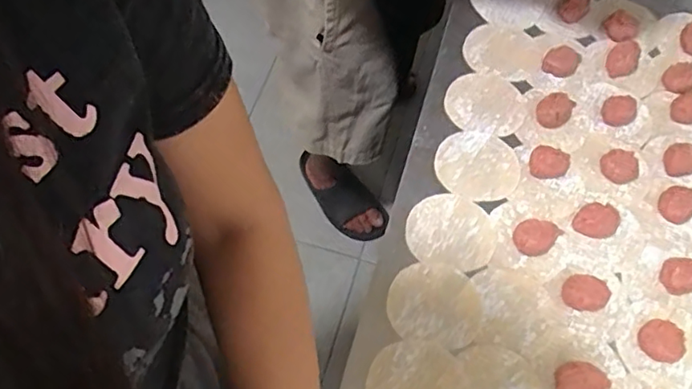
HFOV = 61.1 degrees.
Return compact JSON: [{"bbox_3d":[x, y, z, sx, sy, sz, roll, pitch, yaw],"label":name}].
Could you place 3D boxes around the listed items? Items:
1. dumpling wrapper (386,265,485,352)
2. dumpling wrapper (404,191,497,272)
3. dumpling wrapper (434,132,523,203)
[{"bbox_3d":[0.081,0.100,0.532,0.083,0.004,0.071,13,63,4],"label":"dumpling wrapper"},{"bbox_3d":[0.102,0.036,0.566,0.085,0.005,0.073,16,66,5],"label":"dumpling wrapper"},{"bbox_3d":[0.137,-0.029,0.608,0.086,0.005,0.078,11,63,3],"label":"dumpling wrapper"}]

